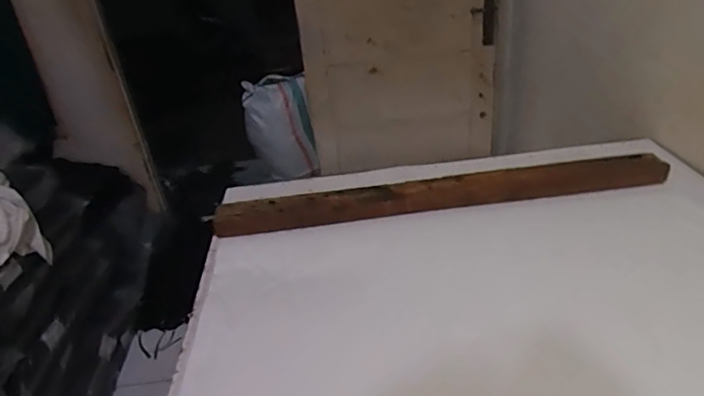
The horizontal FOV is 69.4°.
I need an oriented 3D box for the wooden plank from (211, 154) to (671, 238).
[{"bbox_3d":[0.188,-0.013,1.059,0.929,0.061,0.071,-7,28,0],"label":"wooden plank"}]

